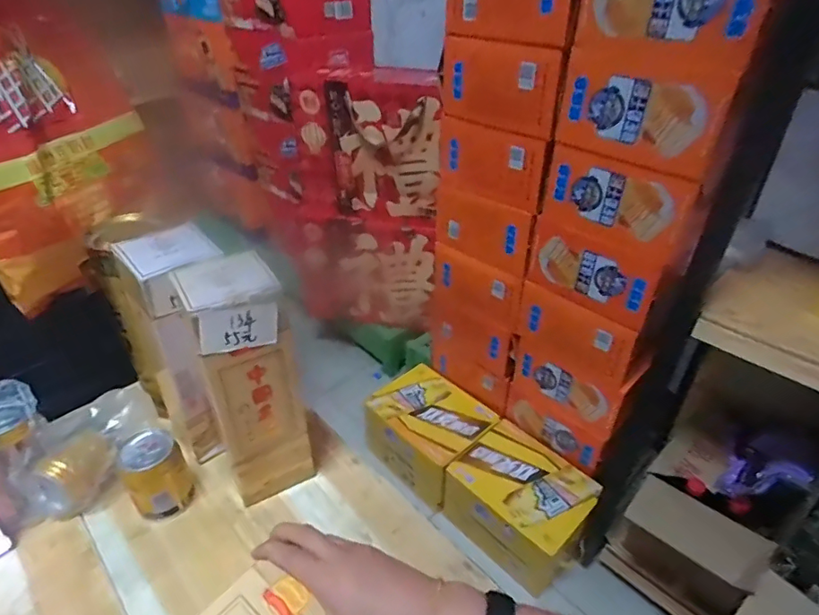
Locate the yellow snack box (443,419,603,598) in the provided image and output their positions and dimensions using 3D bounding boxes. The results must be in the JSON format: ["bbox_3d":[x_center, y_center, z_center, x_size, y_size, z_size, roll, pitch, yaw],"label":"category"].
[{"bbox_3d":[0.247,0.433,1.129,0.206,0.184,0.279,-29,45,-34],"label":"yellow snack box"}]

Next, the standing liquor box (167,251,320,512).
[{"bbox_3d":[-0.178,0.090,0.574,0.087,0.284,0.098,-21,41,-26],"label":"standing liquor box"}]

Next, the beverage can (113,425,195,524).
[{"bbox_3d":[-0.290,0.195,0.584,0.062,0.089,0.064,0,36,0],"label":"beverage can"}]

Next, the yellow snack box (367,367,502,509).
[{"bbox_3d":[0.048,0.316,1.285,0.217,0.165,0.279,-30,45,-35],"label":"yellow snack box"}]

